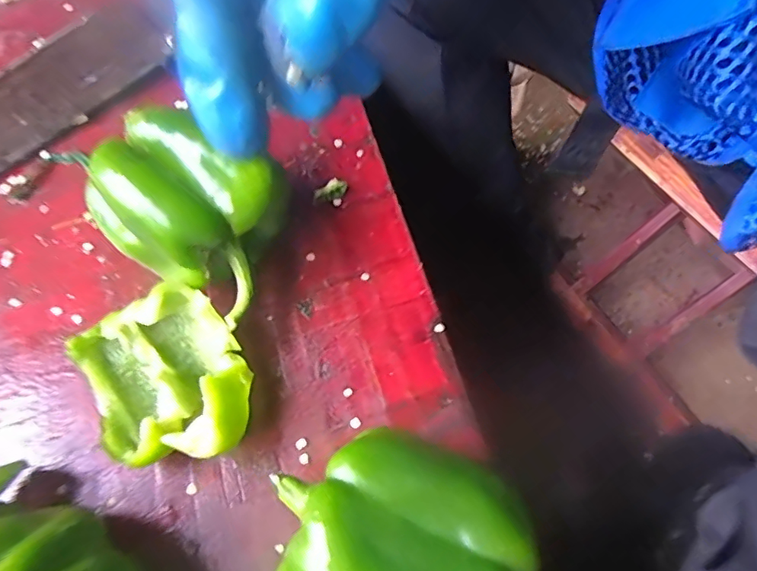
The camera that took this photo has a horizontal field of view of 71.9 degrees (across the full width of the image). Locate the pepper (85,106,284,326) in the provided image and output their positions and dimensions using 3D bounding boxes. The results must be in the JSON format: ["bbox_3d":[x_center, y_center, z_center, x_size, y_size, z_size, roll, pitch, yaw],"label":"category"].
[{"bbox_3d":[-0.088,-0.031,0.251,0.086,0.073,0.060,30,68,15],"label":"pepper"}]

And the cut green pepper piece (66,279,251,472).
[{"bbox_3d":[-0.094,0.044,0.236,0.065,0.036,0.076,-27,66,-11],"label":"cut green pepper piece"}]

